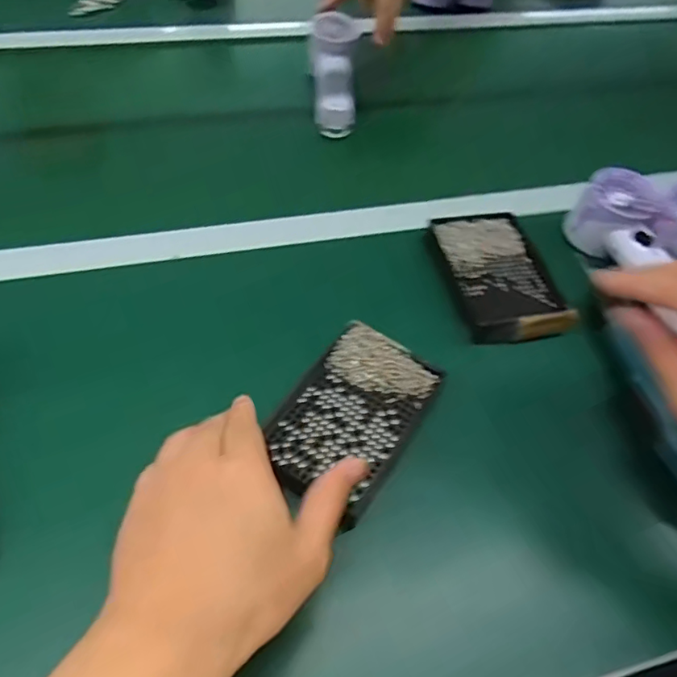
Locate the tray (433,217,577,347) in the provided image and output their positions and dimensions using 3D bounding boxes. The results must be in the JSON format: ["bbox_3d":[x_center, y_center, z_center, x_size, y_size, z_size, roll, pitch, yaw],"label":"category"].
[{"bbox_3d":[0.145,-0.058,0.501,0.089,0.017,0.150,-9,53,-12],"label":"tray"}]

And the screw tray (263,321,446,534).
[{"bbox_3d":[0.009,0.054,0.402,0.088,0.013,0.137,27,55,16],"label":"screw tray"}]

